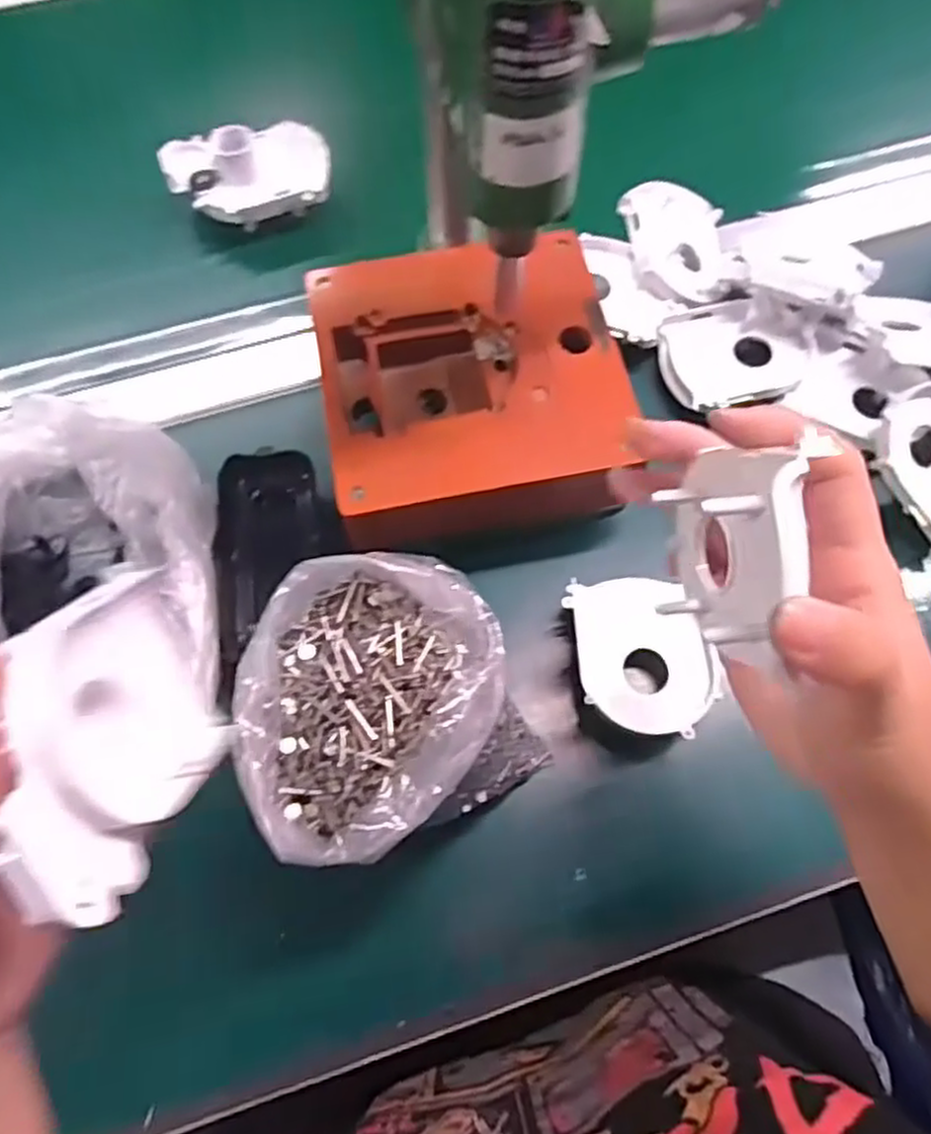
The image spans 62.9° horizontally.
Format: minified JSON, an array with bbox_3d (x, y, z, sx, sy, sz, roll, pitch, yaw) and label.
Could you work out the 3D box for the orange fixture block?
[{"bbox_3d":[0.002,-0.086,0.405,0.152,0.059,0.161,-8,67,-3],"label":"orange fixture block"}]

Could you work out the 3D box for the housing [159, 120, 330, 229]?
[{"bbox_3d":[-0.139,-0.261,0.496,0.101,0.037,0.066,-25,69,-10],"label":"housing"}]

